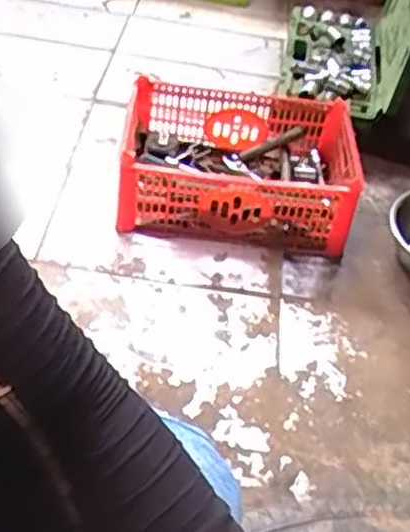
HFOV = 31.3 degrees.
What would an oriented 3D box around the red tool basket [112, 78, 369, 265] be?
[{"bbox_3d":[0.057,-0.162,1.303,0.394,0.189,0.266,6,43,-3],"label":"red tool basket"}]

